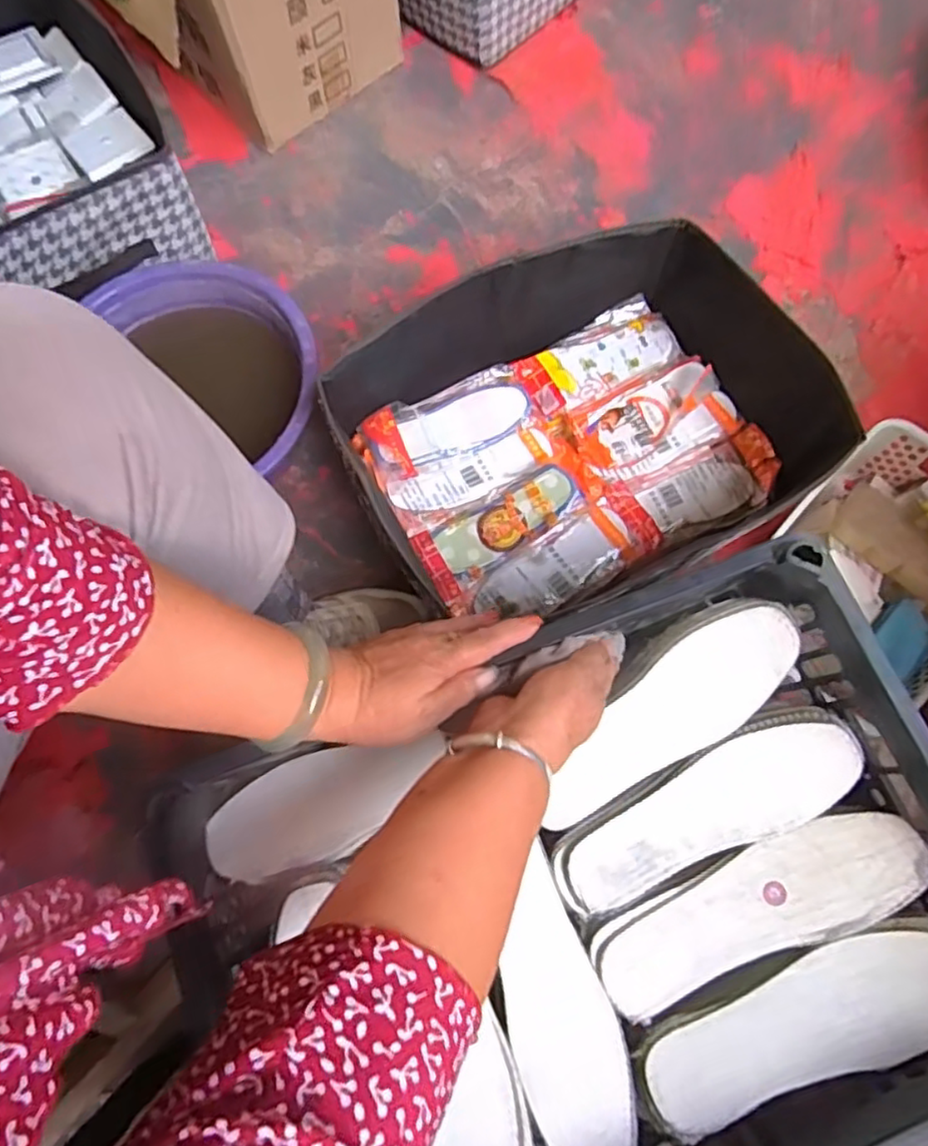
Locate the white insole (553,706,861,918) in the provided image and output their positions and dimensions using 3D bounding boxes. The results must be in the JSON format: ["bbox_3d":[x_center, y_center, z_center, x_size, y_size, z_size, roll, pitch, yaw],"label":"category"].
[{"bbox_3d":[0.175,0.170,0.476,0.231,0.011,0.072,-26,72,-7],"label":"white insole"}]

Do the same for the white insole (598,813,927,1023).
[{"bbox_3d":[0.203,0.231,0.458,0.231,0.021,0.068,-20,71,-5],"label":"white insole"}]

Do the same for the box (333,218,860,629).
[{"bbox_3d":[0.112,-0.144,0.673,0.423,0.154,0.301,-29,72,-8],"label":"box"}]

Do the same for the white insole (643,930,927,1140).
[{"bbox_3d":[0.225,0.293,0.432,0.219,0.022,0.062,-18,71,-4],"label":"white insole"}]

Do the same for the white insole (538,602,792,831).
[{"bbox_3d":[0.148,0.101,0.480,0.217,0.025,0.070,-33,73,-9],"label":"white insole"}]

